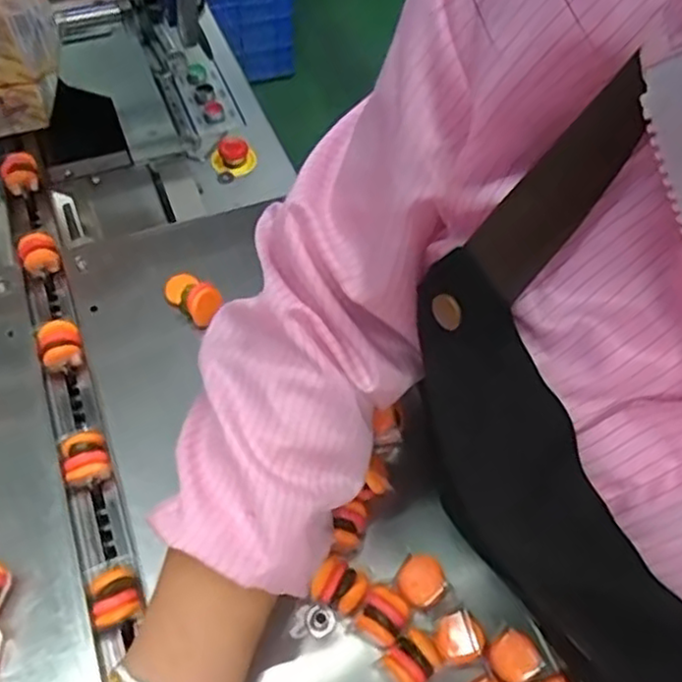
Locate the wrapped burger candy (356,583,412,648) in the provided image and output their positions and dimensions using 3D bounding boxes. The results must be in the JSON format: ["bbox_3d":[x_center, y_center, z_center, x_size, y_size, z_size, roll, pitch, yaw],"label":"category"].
[{"bbox_3d":[0.026,0.173,0.434,0.027,0.029,0.030,27,59,14],"label":"wrapped burger candy"}]

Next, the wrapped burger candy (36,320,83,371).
[{"bbox_3d":[-0.221,0.003,0.545,0.030,0.025,0.030,-13,58,-12],"label":"wrapped burger candy"}]

